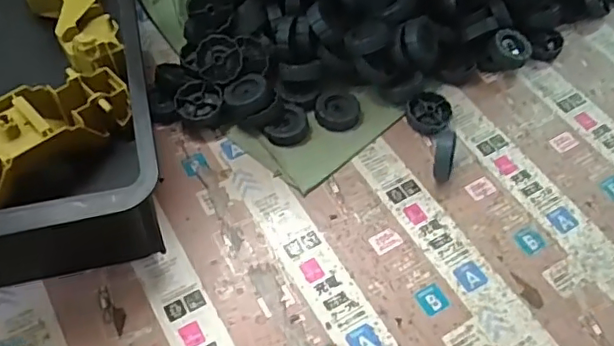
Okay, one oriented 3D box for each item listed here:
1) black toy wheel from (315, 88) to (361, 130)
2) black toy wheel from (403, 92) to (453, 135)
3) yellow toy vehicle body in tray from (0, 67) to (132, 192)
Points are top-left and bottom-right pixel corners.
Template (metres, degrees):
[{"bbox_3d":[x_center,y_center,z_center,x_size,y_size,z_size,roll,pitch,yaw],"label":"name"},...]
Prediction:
[{"bbox_3d":[0.027,-0.054,0.493,0.038,0.009,0.039,1,57,-2],"label":"black toy wheel"},{"bbox_3d":[0.107,-0.052,0.493,0.040,0.014,0.037,1,57,-2],"label":"black toy wheel"},{"bbox_3d":[-0.216,-0.020,0.432,0.173,0.054,0.060,-34,65,-22],"label":"yellow toy vehicle body in tray"}]

